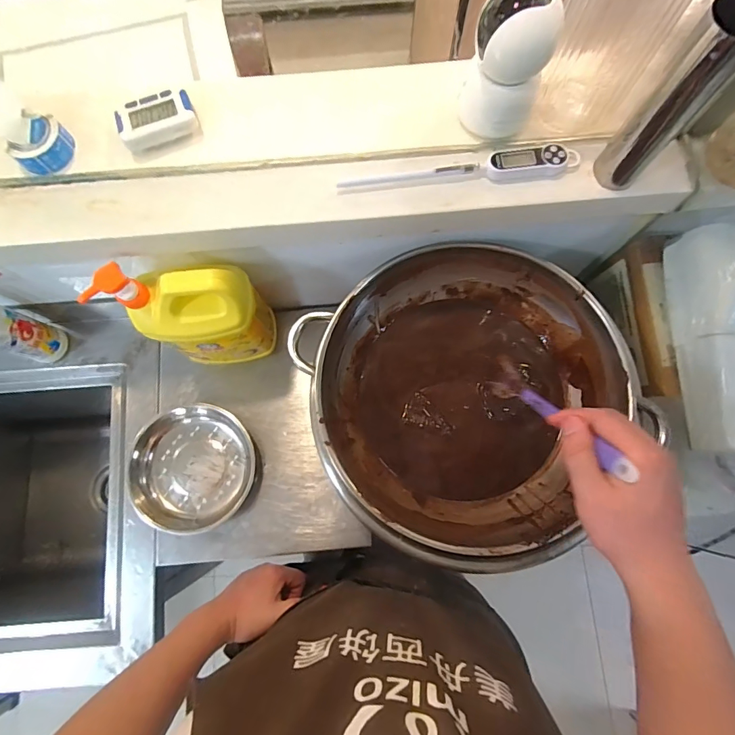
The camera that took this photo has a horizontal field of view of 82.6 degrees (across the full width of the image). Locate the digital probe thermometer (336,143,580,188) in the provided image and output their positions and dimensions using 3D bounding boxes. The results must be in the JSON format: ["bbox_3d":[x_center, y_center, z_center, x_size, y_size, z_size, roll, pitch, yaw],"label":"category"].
[{"bbox_3d":[0.098,-0.207,0.436,0.249,0.013,0.031,-5,78,0],"label":"digital probe thermometer"}]

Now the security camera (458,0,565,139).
[{"bbox_3d":[0.134,-0.290,0.402,0.077,0.107,0.070,12,78,4],"label":"security camera"}]

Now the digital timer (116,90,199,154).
[{"bbox_3d":[-0.228,-0.270,0.451,0.078,0.028,0.052,-24,78,-4],"label":"digital timer"}]

